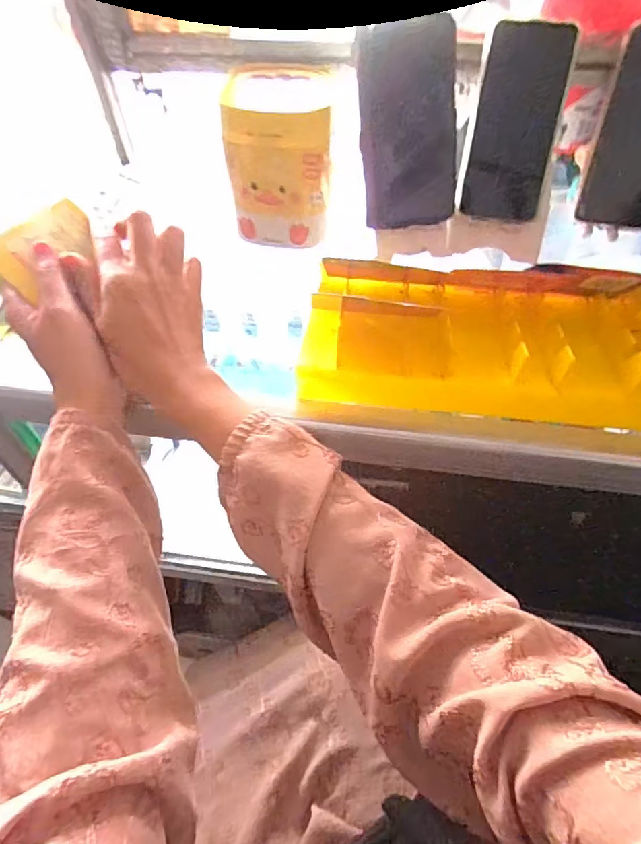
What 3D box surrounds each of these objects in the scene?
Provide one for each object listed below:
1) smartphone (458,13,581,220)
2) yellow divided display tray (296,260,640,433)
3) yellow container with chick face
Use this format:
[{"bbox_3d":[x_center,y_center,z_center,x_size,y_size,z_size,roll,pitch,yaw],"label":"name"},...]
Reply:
[{"bbox_3d":[0.177,-0.268,0.462,0.070,0.155,0.005,10,24,11],"label":"smartphone"},{"bbox_3d":[0.160,-0.074,0.398,0.335,0.053,0.151,5,54,4],"label":"yellow divided display tray"},{"bbox_3d":[-0.037,-0.253,0.492,0.100,0.124,0.098,-3,54,-2],"label":"yellow container with chick face"}]

